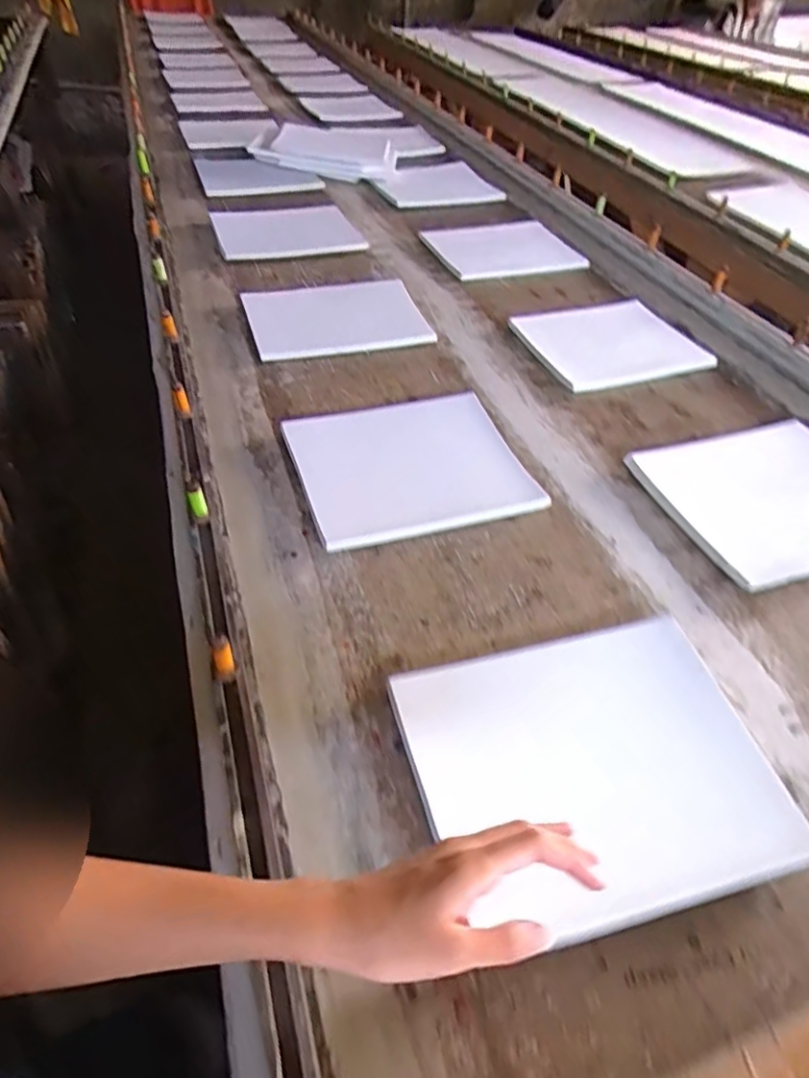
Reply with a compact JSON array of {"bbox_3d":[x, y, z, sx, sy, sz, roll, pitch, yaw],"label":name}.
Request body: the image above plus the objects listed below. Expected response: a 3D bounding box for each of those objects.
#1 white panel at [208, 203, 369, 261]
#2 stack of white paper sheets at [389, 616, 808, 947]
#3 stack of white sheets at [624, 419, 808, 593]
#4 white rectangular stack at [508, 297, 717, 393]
[{"bbox_3d":[-0.235,-0.615,1.215,0.272,0.013,0.266,-14,48,-16],"label":"white panel"},{"bbox_3d":[0.143,0.174,0.476,0.261,0.029,0.213,-8,47,-11],"label":"stack of white paper sheets"},{"bbox_3d":[0.438,-0.053,0.718,0.271,0.023,0.226,-12,47,-15],"label":"stack of white sheets"},{"bbox_3d":[0.321,-0.317,0.969,0.251,0.015,0.232,-16,50,-15],"label":"white rectangular stack"}]

